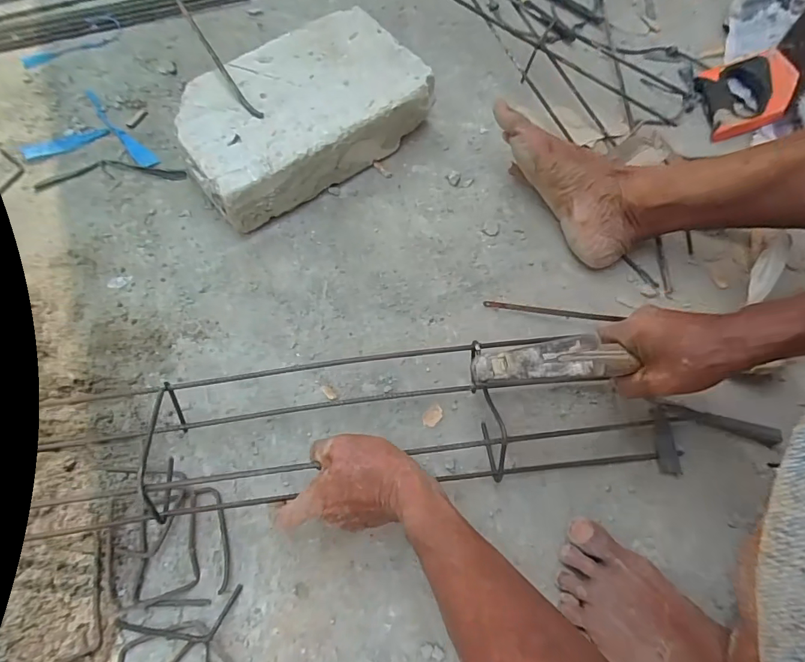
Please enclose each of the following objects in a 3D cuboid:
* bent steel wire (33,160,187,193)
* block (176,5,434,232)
[{"bbox_3d":[-0.388,-0.215,0.624,0.198,0.015,0.046,-5,66,-3],"label":"bent steel wire"},{"bbox_3d":[-0.133,-0.284,0.615,0.318,0.081,0.203,-35,70,-15],"label":"block"}]

